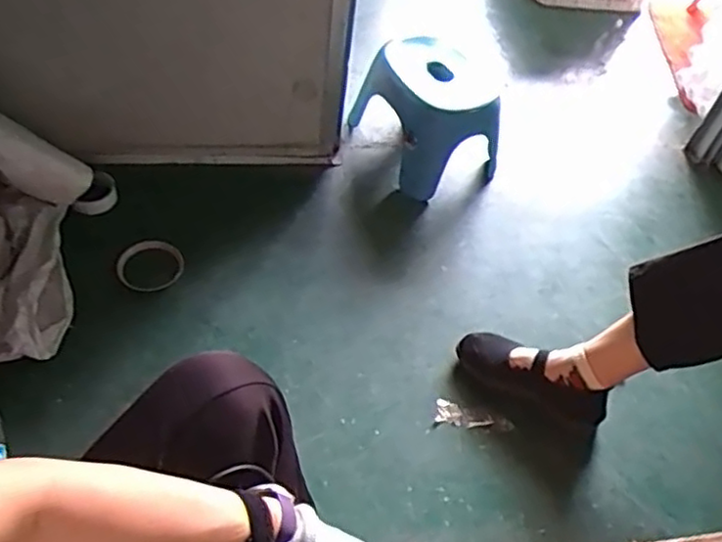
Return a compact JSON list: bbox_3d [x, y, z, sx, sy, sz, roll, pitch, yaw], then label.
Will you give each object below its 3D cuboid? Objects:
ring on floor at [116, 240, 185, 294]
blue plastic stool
[{"bbox_3d":[-0.359,-0.010,1.158,0.096,0.014,0.105,4,50,-5],"label":"ring on floor"},{"bbox_3d":[0.132,-0.301,1.267,0.193,0.205,0.253,-22,57,-24],"label":"blue plastic stool"}]

